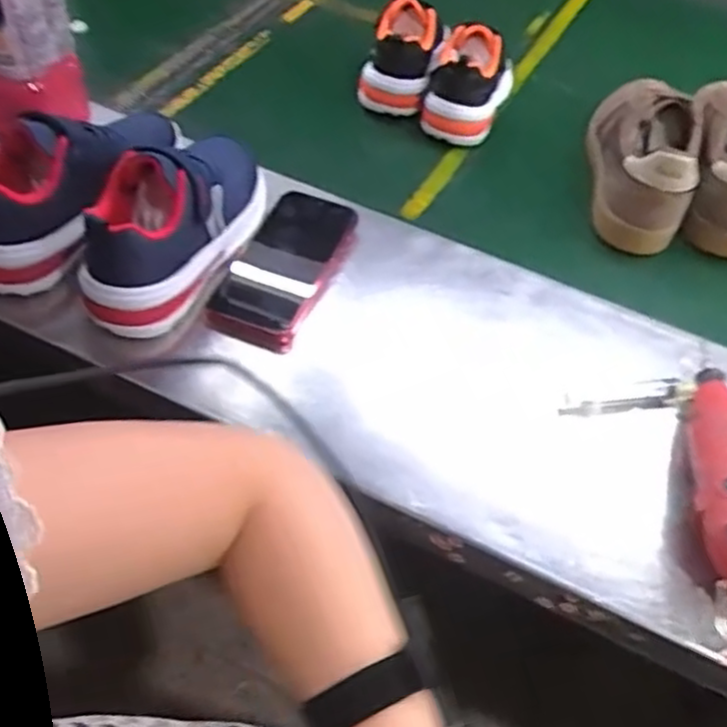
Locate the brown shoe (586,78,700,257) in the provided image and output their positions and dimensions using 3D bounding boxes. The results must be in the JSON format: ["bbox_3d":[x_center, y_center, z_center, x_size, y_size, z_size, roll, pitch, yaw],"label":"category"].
[{"bbox_3d":[0.284,-0.225,0.733,0.087,0.108,0.227,11,54,3],"label":"brown shoe"}]

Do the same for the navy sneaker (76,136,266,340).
[{"bbox_3d":[-0.144,-0.125,0.561,0.083,0.088,0.210,23,55,11],"label":"navy sneaker"}]

